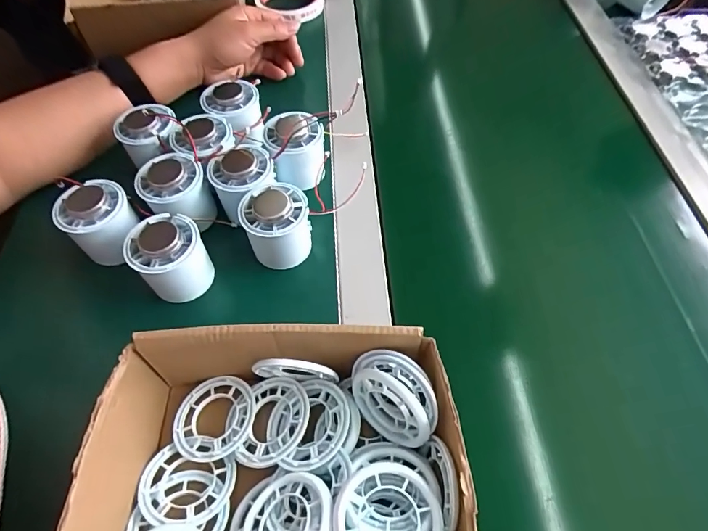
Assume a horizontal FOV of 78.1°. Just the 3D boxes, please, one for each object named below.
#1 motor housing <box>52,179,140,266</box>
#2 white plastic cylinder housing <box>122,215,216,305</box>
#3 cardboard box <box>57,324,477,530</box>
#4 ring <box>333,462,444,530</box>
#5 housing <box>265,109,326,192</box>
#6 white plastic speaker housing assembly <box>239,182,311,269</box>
[{"bbox_3d":[-0.213,-0.034,0.370,0.052,0.056,0.051,0,55,-1],"label":"motor housing"},{"bbox_3d":[-0.144,-0.005,0.346,0.053,0.051,0.050,0,55,-1],"label":"white plastic cylinder housing"},{"bbox_3d":[-0.044,0.139,0.241,0.203,0.069,0.193,0,55,-1],"label":"cardboard box"},{"bbox_3d":[0.018,0.136,0.232,0.056,0.007,0.056,0,55,-1],"label":"ring"},{"bbox_3d":[-0.055,-0.110,0.410,0.054,0.056,0.053,-2,55,-2],"label":"housing"},{"bbox_3d":[-0.063,-0.032,0.362,0.053,0.051,0.051,0,55,-1],"label":"white plastic speaker housing assembly"}]

